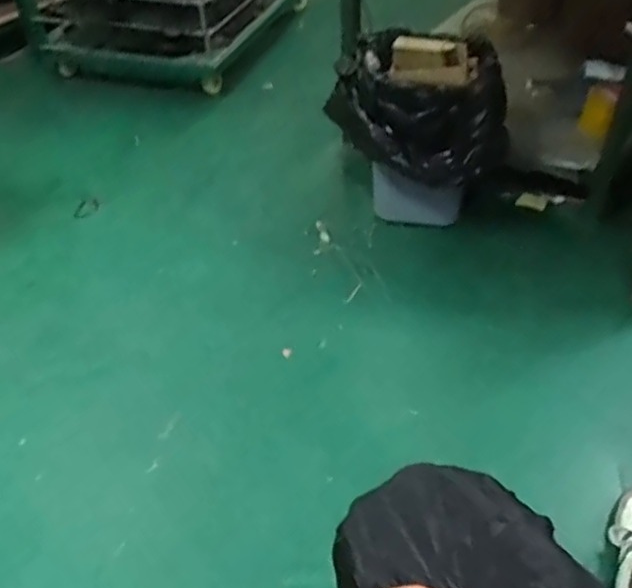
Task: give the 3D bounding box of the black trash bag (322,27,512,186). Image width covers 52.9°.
[{"bbox_3d":[0.253,-0.445,1.509,0.399,0.275,0.286,14,45,16],"label":"black trash bag"}]

